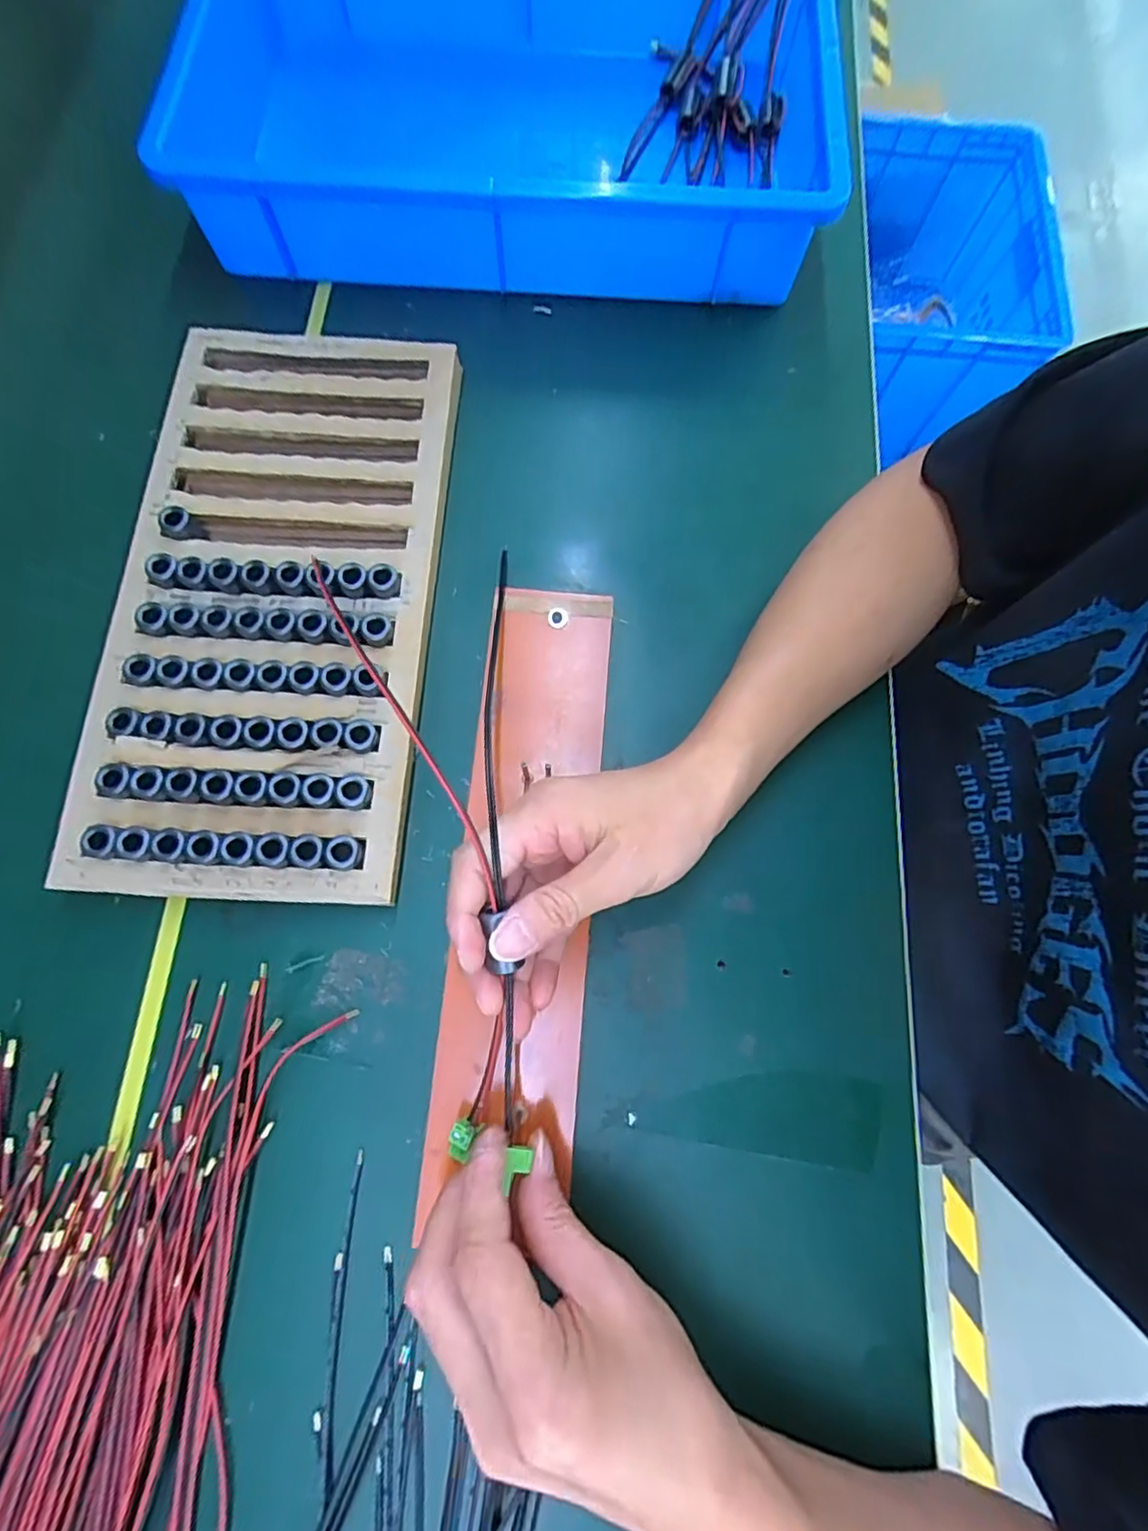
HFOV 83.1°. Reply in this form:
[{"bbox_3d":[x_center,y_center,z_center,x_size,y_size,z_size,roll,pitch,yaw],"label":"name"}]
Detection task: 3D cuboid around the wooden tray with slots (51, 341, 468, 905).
[{"bbox_3d":[-0.171,-0.101,0.383,0.172,0.034,0.348,3,74,-1],"label":"wooden tray with slots"}]

